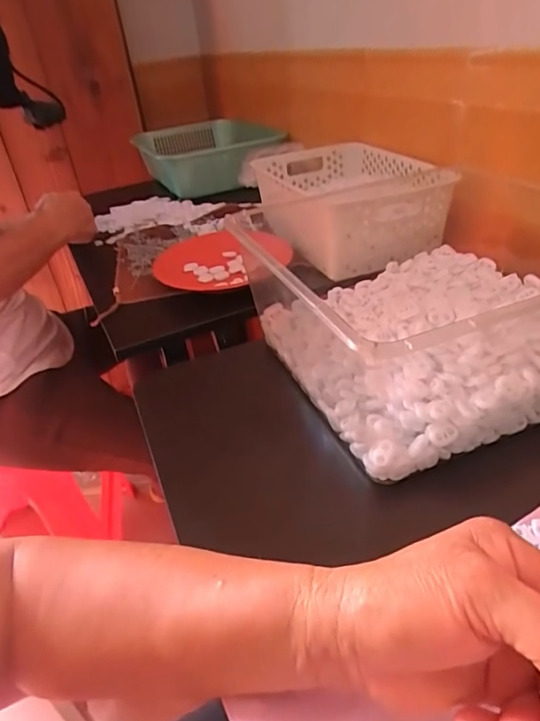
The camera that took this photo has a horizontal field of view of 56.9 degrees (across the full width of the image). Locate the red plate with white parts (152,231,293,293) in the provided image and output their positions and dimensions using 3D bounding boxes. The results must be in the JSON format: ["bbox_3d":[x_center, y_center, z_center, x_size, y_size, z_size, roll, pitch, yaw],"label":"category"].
[{"bbox_3d":[-0.072,-0.144,0.721,0.194,0.021,0.168,-1,35,9],"label":"red plate with white parts"}]

